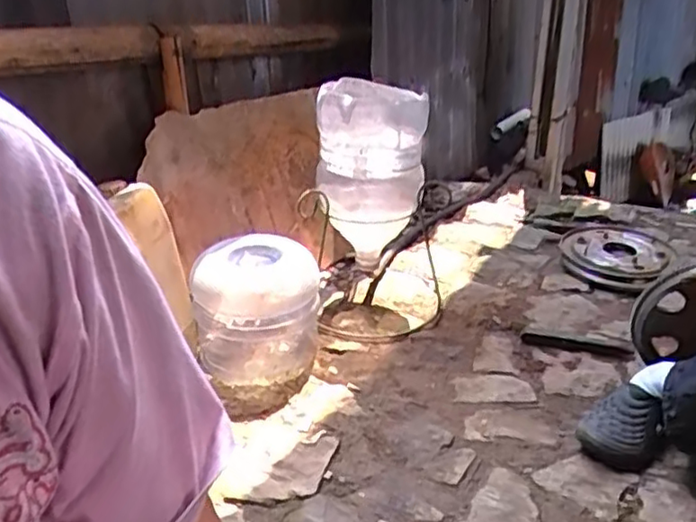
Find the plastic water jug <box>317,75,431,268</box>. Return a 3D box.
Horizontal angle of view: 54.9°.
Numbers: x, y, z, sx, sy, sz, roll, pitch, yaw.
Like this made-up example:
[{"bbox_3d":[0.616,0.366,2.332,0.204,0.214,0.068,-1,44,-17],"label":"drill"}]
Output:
[{"bbox_3d":[0.053,-0.178,1.436,0.230,0.372,0.197,-1,28,2],"label":"plastic water jug"}]

